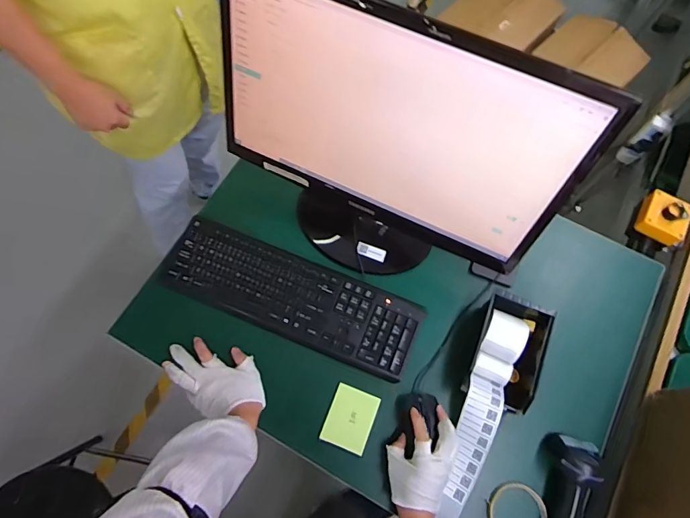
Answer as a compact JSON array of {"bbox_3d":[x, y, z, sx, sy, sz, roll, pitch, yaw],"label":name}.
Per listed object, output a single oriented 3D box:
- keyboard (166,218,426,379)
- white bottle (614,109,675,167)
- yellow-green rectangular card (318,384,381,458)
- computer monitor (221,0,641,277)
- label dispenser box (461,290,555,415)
[{"bbox_3d":[-0.091,0.062,0.762,0.439,0.018,0.133,22,71,6],"label":"keyboard"},{"bbox_3d":[0.856,-0.338,1.272,0.085,0.184,0.063,-39,76,-14],"label":"white bottle"},{"bbox_3d":[0.009,0.256,0.713,0.072,0.004,0.092,21,71,6],"label":"yellow-green rectangular card"},{"bbox_3d":[0.048,-0.150,0.671,0.505,0.361,0.219,28,72,8],"label":"computer monitor"},{"bbox_3d":[0.261,0.150,0.725,0.106,0.071,0.175,21,71,6],"label":"label dispenser box"}]

